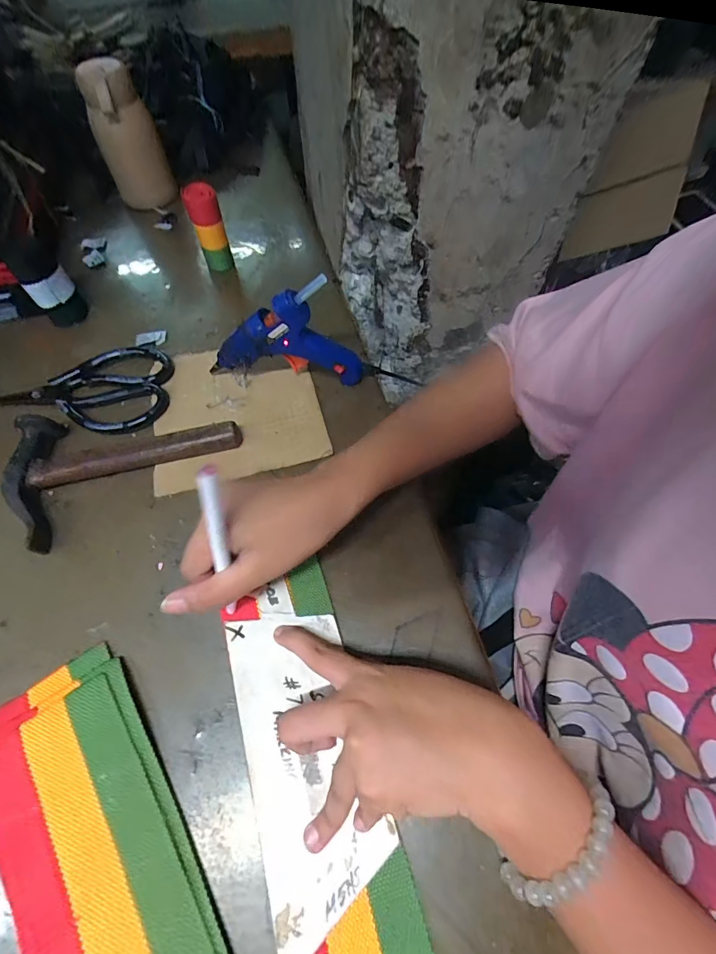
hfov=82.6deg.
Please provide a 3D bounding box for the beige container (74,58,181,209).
[{"bbox_3d":[-0.280,-0.414,0.501,0.071,0.128,0.064,-24,63,-15],"label":"beige container"}]

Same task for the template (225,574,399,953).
[{"bbox_3d":[-0.035,0.164,0.261,0.074,0.004,0.189,-16,62,-10],"label":"template"}]

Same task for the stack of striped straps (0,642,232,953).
[{"bbox_3d":[-0.130,0.242,0.213,0.096,0.013,0.290,-31,66,-16],"label":"stack of striped straps"}]

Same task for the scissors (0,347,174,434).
[{"bbox_3d":[-0.272,-0.093,0.396,0.182,0.009,0.103,7,61,3],"label":"scissors"}]

